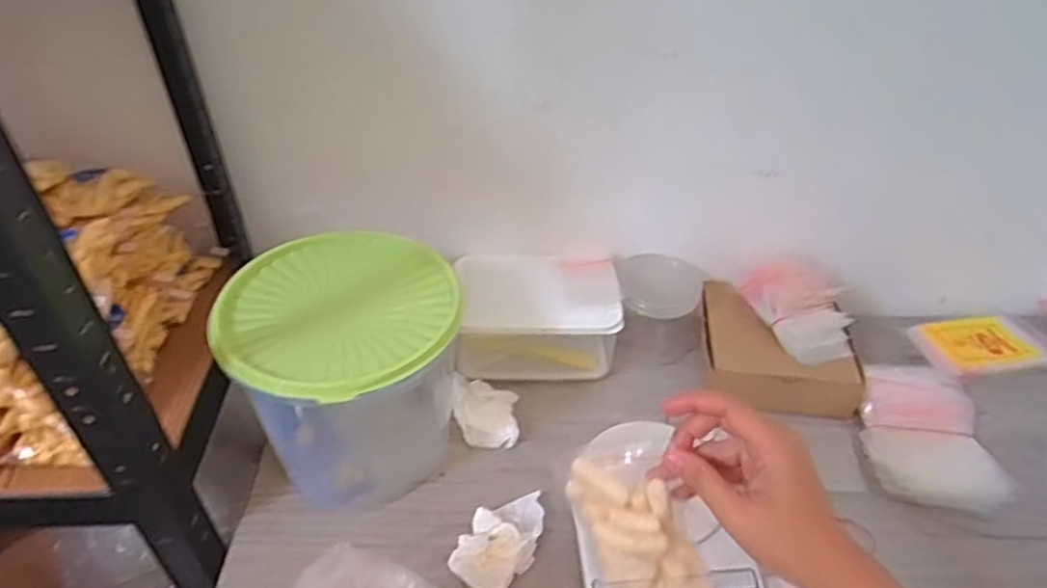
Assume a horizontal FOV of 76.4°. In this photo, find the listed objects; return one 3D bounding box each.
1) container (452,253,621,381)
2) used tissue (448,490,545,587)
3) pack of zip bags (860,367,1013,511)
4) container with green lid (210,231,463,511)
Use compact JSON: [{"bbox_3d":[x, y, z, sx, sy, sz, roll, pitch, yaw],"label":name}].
[{"bbox_3d":[0.016,0.027,0.750,0.177,0.093,0.107,1,40,-1],"label":"container"},{"bbox_3d":[-0.018,0.220,0.599,0.060,0.020,0.099,24,45,24],"label":"used tissue"},{"bbox_3d":[0.414,0.143,0.676,0.135,0.042,0.152,7,40,6],"label":"pack of zip bags"},{"bbox_3d":[-0.159,0.077,0.635,0.201,0.192,0.219,-3,40,-5],"label":"container with green lid"}]

